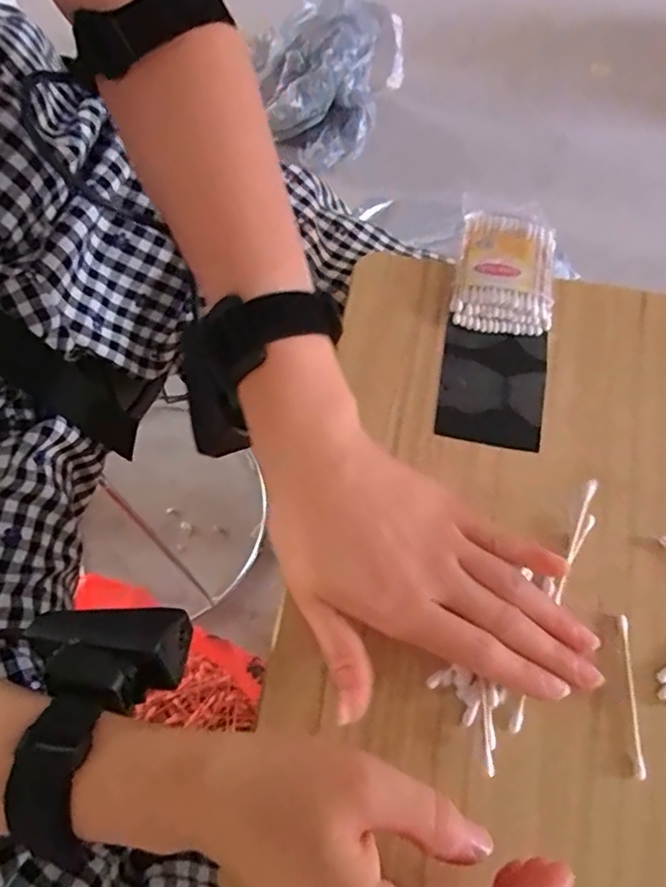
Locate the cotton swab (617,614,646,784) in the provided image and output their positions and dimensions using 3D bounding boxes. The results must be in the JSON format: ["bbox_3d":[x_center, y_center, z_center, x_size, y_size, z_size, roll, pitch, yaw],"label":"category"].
[{"bbox_3d":[0.141,0.118,0.283,0.005,0.004,0.071,4,65,4],"label":"cotton swab"}]

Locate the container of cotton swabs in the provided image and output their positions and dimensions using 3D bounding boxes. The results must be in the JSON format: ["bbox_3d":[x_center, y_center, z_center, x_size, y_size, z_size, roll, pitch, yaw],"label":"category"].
[{"bbox_3d":[0.111,-0.110,0.387,0.061,0.016,0.086,10,65,7],"label":"container of cotton swabs"}]

